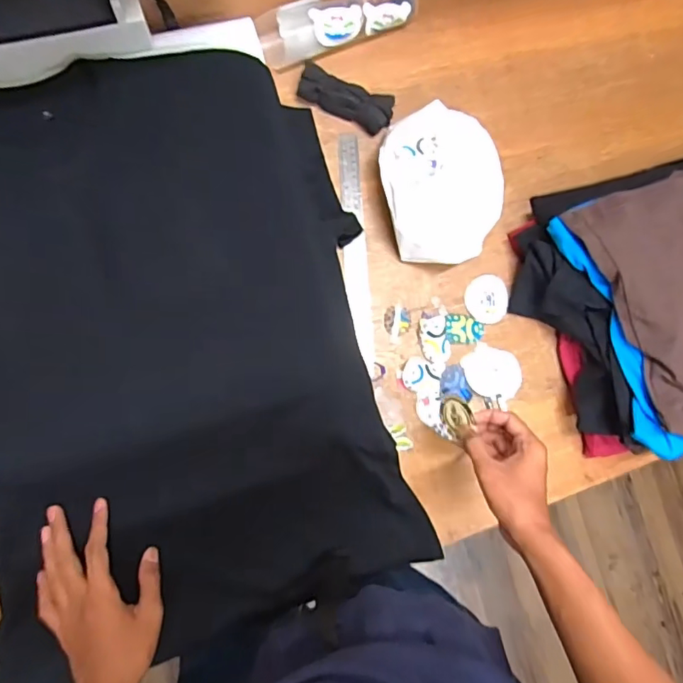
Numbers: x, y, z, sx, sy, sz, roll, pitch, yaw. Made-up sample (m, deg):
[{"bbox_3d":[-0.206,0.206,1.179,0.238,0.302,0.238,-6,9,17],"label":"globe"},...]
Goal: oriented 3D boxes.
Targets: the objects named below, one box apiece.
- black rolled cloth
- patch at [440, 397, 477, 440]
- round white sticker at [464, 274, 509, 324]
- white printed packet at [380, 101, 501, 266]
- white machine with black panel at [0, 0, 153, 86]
[{"bbox_3d":[0.007,-0.323,0.667,0.128,0.033,0.052,24,82,-6],"label":"black rolled cloth"},{"bbox_3d":[0.129,0.083,0.571,0.006,0.045,0.044,-7,125,-35],"label":"patch"},{"bbox_3d":[0.199,-0.058,0.690,0.059,0.004,0.066,-14,83,-3],"label":"round white sticker"},{"bbox_3d":[0.130,-0.202,0.665,0.153,0.040,0.203,-14,87,-10],"label":"white printed packet"},{"bbox_3d":[-0.310,-0.344,0.542,0.186,0.073,0.091,-19,52,-10],"label":"white machine with black panel"}]

